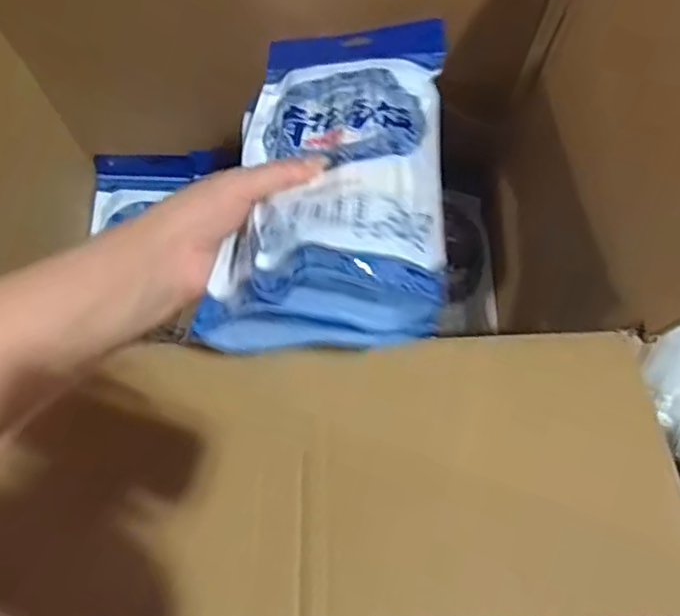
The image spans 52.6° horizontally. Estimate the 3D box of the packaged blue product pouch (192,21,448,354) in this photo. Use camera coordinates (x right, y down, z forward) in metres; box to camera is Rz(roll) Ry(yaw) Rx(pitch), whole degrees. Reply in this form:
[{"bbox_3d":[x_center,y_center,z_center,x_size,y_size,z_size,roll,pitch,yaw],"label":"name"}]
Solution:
[{"bbox_3d":[0.000,-0.105,0.484,0.138,0.063,0.320,6,50,1],"label":"packaged blue product pouch"}]

